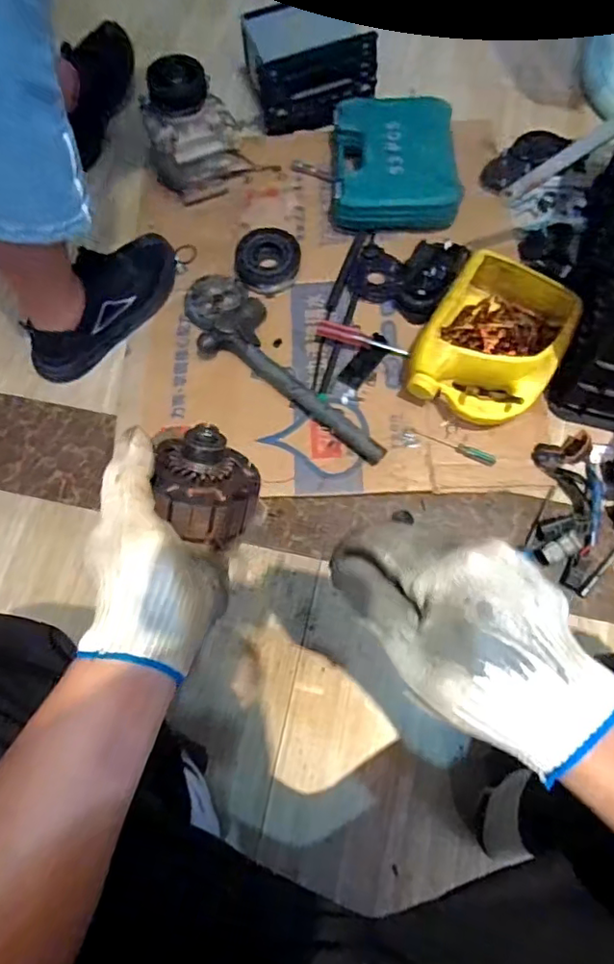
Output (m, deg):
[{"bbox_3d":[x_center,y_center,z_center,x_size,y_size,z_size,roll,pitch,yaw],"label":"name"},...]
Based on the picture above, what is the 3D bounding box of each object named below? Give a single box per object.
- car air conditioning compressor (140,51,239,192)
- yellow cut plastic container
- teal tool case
[{"bbox_3d":[-0.197,-0.591,0.965,0.145,0.184,0.124,-8,69,0],"label":"car air conditioning compressor"},{"bbox_3d":[0.258,-0.188,0.814,0.178,0.099,0.232,34,74,15],"label":"yellow cut plastic container"},{"bbox_3d":[0.147,-0.538,0.967,0.208,0.084,0.252,1,69,3],"label":"teal tool case"}]

